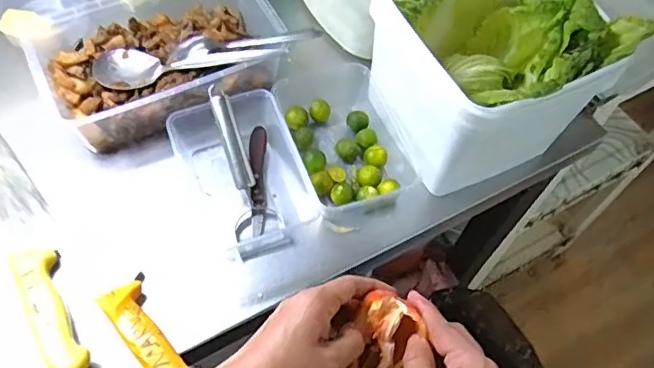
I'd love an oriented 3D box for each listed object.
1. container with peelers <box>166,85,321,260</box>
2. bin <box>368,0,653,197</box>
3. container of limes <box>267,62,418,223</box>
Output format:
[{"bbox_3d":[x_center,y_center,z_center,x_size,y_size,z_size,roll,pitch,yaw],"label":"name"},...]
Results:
[{"bbox_3d":[-0.085,-0.016,0.585,0.113,0.068,0.171,-22,63,-16],"label":"container with peelers"},{"bbox_3d":[0.168,-0.123,0.587,0.193,0.159,0.190,-23,63,-17],"label":"bin"},{"bbox_3d":[0.015,-0.054,0.624,0.136,0.060,0.196,-12,61,-11],"label":"container of limes"}]

